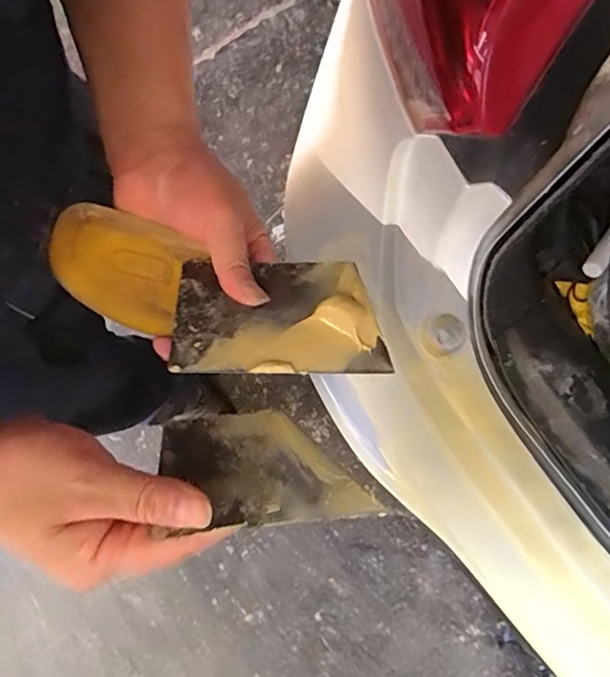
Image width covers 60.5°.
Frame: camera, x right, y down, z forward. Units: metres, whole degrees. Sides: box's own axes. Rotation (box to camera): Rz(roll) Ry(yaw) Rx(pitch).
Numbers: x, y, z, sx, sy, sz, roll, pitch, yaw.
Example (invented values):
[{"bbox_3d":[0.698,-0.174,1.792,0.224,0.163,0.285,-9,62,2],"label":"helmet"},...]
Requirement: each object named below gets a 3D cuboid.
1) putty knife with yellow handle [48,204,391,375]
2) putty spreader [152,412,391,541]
[{"bbox_3d":[-0.050,-0.022,0.302,0.195,0.022,0.084,18,78,4],"label":"putty knife with yellow handle"},{"bbox_3d":[-0.022,0.065,0.268,0.100,0.004,0.072,-6,36,-8],"label":"putty spreader"}]

